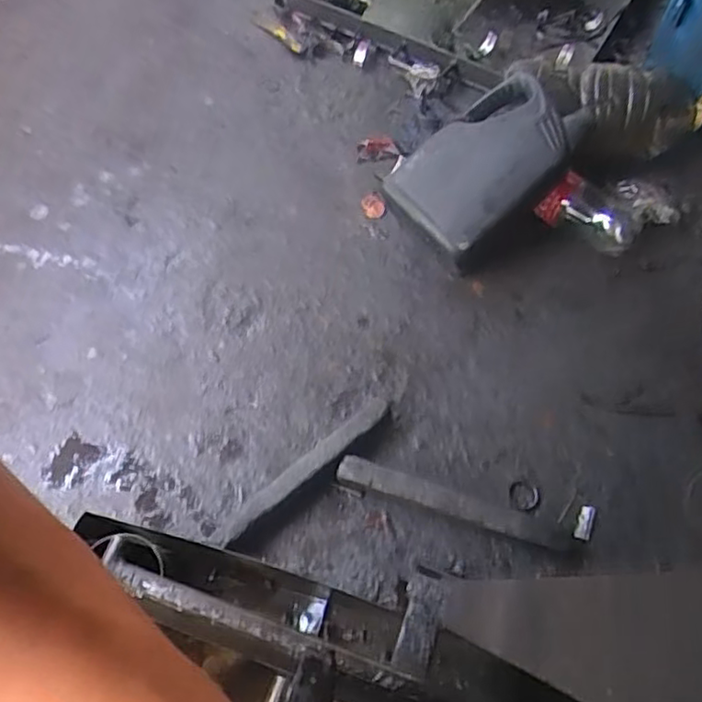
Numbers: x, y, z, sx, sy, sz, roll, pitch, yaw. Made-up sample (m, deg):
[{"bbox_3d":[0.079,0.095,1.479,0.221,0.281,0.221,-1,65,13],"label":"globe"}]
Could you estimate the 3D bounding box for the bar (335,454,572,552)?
[{"bbox_3d":[0.145,0.214,0.929,0.333,0.018,0.037,17,68,6],"label":"bar"}]

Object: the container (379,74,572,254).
[{"bbox_3d":[0.230,-0.327,1.134,0.306,0.098,0.194,-46,77,8],"label":"container"}]

